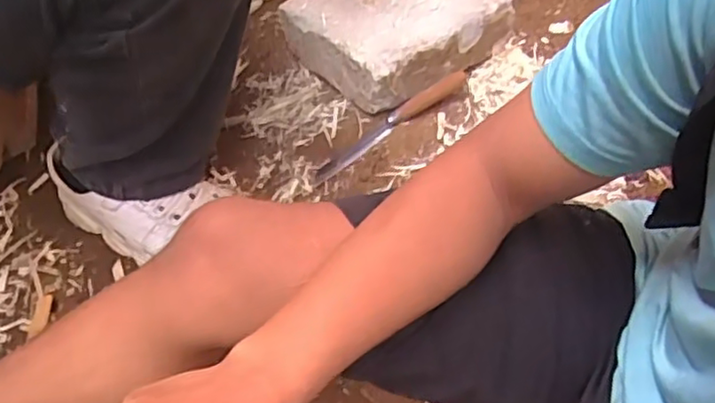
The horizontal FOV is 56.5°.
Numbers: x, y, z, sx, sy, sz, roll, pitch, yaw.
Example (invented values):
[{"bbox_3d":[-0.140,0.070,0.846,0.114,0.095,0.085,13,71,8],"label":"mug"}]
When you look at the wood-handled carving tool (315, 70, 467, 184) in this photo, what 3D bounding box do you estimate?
[{"bbox_3d":[0.041,-0.092,0.773,0.223,0.023,0.022,-37,54,-14],"label":"wood-handled carving tool"}]

